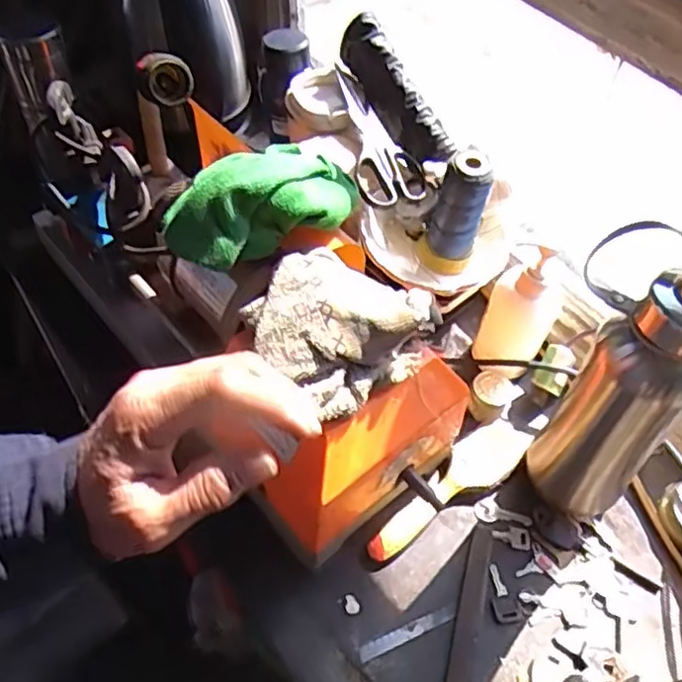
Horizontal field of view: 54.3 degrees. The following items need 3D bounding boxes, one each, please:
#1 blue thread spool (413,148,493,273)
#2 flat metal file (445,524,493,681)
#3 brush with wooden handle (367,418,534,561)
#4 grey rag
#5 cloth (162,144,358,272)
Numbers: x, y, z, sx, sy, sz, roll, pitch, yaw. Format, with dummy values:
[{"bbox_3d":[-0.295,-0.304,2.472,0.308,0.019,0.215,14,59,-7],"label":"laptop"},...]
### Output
[{"bbox_3d":[0.104,-0.119,0.628,0.054,0.123,0.059,0,57,-1],"label":"blue thread spool"},{"bbox_3d":[0.091,0.252,0.509,0.020,0.009,0.227,13,57,8],"label":"flat metal file"},{"bbox_3d":[0.092,0.126,0.585,0.179,0.025,0.048,-31,62,-19],"label":"brush with wooden handle"},{"bbox_3d":[-0.002,-0.014,0.458,0.110,0.046,0.127,40,64,22],"label":"grey rag"},{"bbox_3d":[-0.055,-0.105,0.493,0.152,0.052,0.075,-21,59,-14],"label":"cloth"}]

